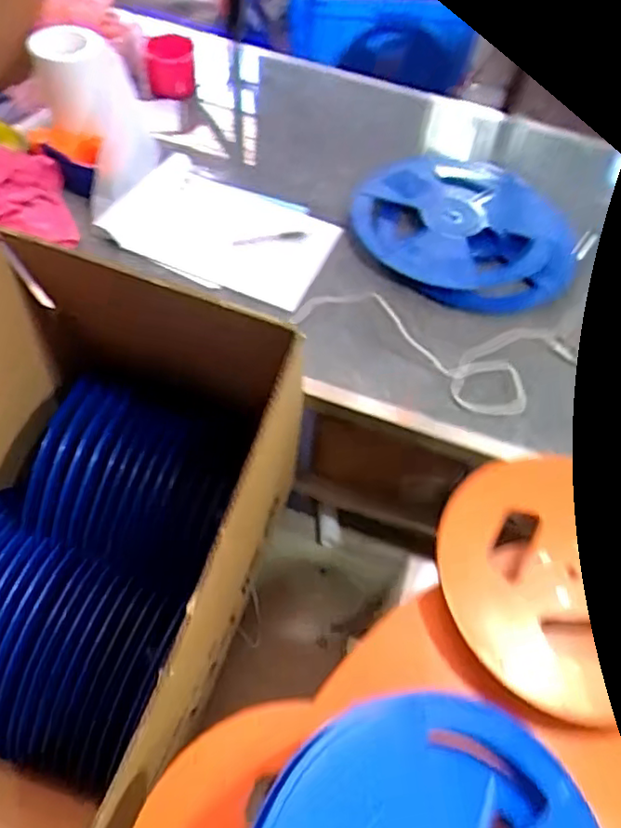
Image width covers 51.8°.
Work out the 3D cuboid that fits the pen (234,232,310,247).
[{"bbox_3d":[-0.064,-0.286,1.046,0.124,0.010,0.019,-9,59,-10],"label":"pen"}]

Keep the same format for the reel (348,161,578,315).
[{"bbox_3d":[0.253,-0.306,1.041,0.356,0.053,0.336,-8,59,-9],"label":"reel"}]

